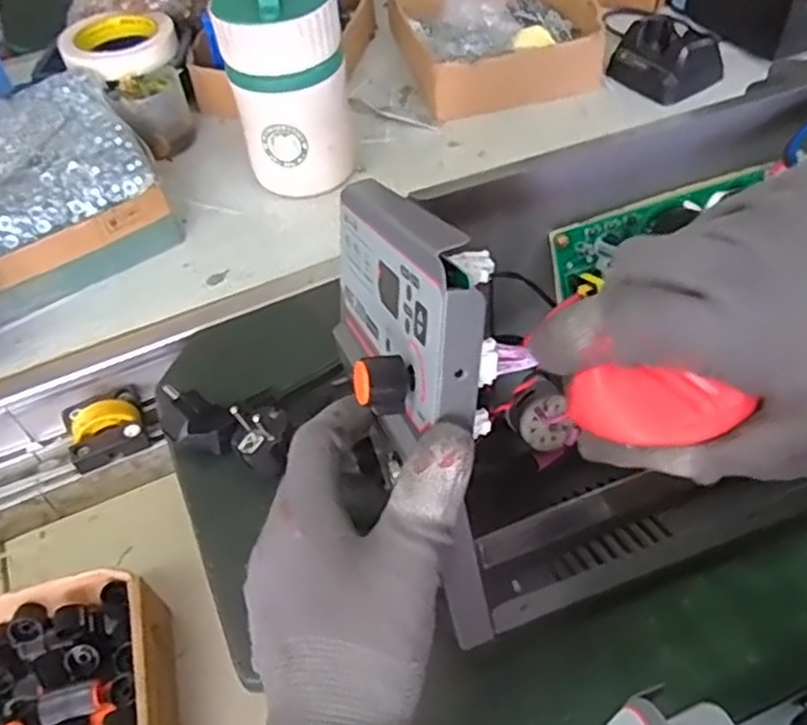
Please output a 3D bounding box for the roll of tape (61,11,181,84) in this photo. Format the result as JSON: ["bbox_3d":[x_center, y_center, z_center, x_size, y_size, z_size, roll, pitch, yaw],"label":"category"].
[{"bbox_3d":[-0.271,-0.306,0.693,0.106,0.024,0.101,-3,50,3],"label":"roll of tape"}]

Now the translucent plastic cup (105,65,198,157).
[{"bbox_3d":[-0.232,-0.233,0.678,0.066,0.060,0.060,-20,51,-11],"label":"translucent plastic cup"}]

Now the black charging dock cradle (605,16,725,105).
[{"bbox_3d":[0.249,-0.289,0.688,0.072,0.041,0.087,-32,55,-20],"label":"black charging dock cradle"}]

